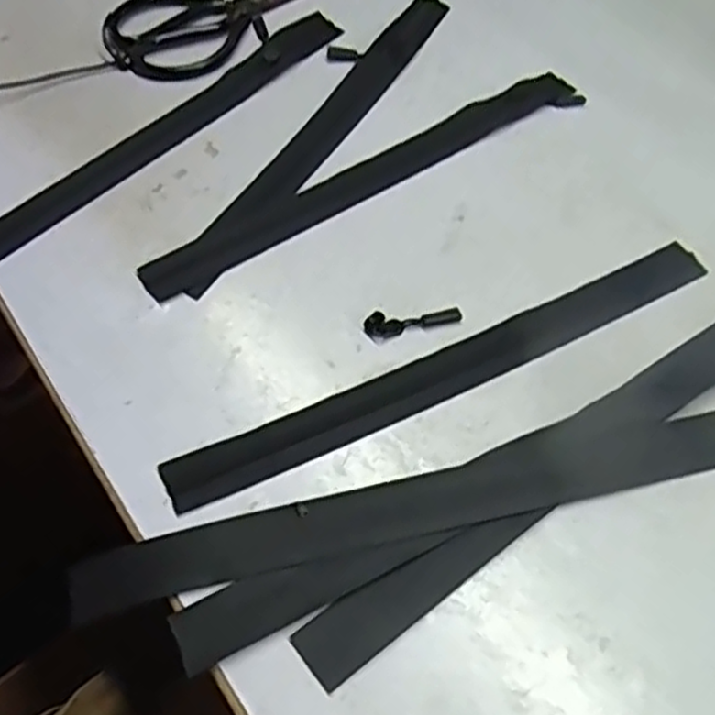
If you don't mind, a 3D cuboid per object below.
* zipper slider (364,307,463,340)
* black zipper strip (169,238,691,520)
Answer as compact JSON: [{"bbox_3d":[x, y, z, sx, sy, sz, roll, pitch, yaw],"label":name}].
[{"bbox_3d":[0.034,-0.022,0.438,0.059,0.010,0.012,-10,59,-7],"label":"zipper slider"},{"bbox_3d":[0.060,0.004,0.426,0.350,0.006,0.032,-23,61,-15],"label":"black zipper strip"}]

